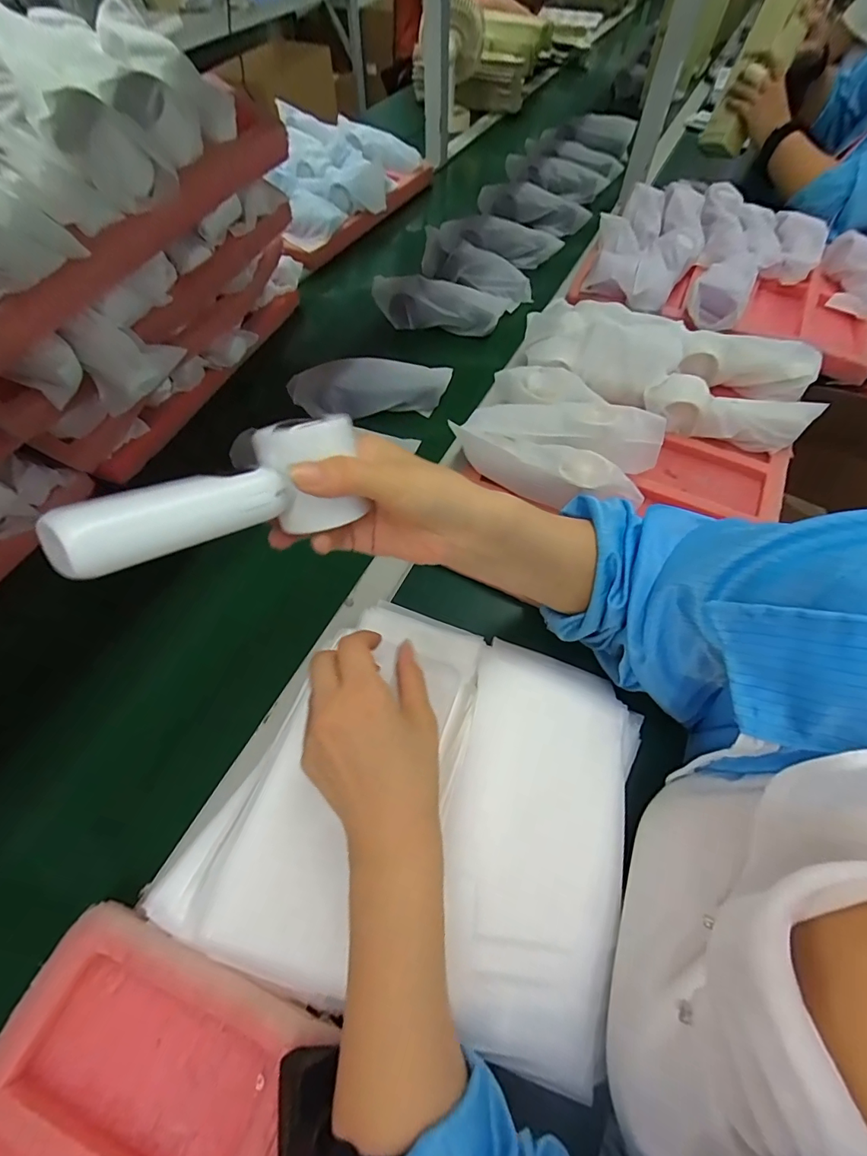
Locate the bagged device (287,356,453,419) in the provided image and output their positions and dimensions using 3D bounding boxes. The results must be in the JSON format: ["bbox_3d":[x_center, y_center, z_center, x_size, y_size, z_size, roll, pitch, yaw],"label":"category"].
[{"bbox_3d":[-0.081,-0.239,0.586,0.198,0.059,0.053,-3,59,-1],"label":"bagged device"}]

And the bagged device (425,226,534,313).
[{"bbox_3d":[0.060,-0.489,0.733,0.182,0.057,0.081,30,64,17],"label":"bagged device"}]

